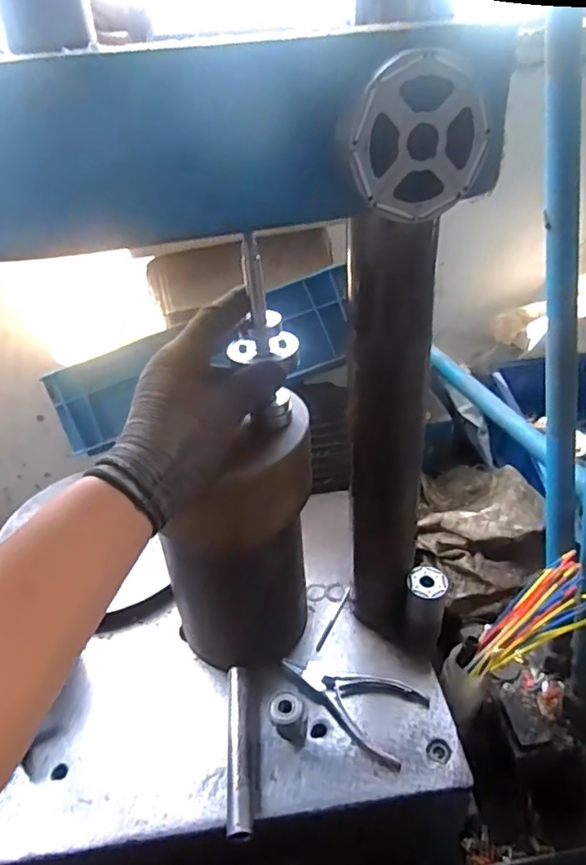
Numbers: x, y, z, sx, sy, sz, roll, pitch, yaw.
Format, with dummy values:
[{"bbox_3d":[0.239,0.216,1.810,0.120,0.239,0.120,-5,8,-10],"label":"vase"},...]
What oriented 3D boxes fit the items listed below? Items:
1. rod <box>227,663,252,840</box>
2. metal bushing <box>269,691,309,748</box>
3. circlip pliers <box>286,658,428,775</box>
[{"bbox_3d":[-0.047,0.263,0.493,0.017,0.012,0.139,-6,34,-2],"label":"rod"},{"bbox_3d":[-0.003,0.249,0.508,0.030,0.032,0.027,6,35,15],"label":"metal bushing"},{"bbox_3d":[0.051,0.239,0.533,0.131,0.011,0.069,19,41,30],"label":"circlip pliers"}]

